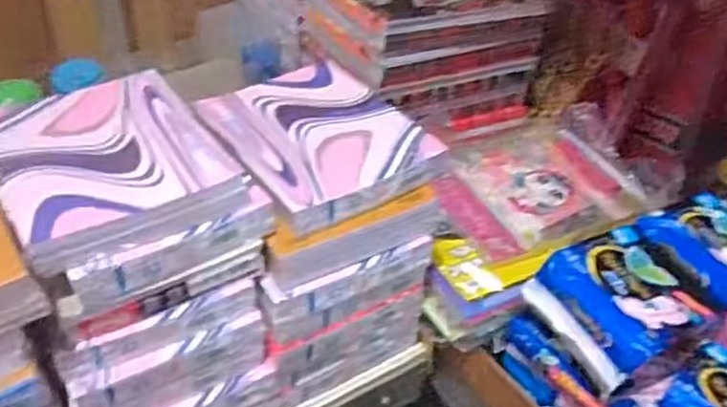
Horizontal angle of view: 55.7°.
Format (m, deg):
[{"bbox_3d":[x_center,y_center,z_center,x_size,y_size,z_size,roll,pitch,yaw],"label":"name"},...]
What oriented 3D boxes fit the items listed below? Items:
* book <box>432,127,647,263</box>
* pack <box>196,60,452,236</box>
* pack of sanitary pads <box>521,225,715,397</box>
[{"bbox_3d":[0.206,-0.024,0.827,0.253,0.029,0.164,-15,57,-27],"label":"book"},{"bbox_3d":[-0.046,-0.072,0.654,0.168,0.029,0.221,-17,45,-25],"label":"pack"},{"bbox_3d":[0.236,0.086,0.634,0.124,0.052,0.123,-19,46,-27],"label":"pack of sanitary pads"}]

